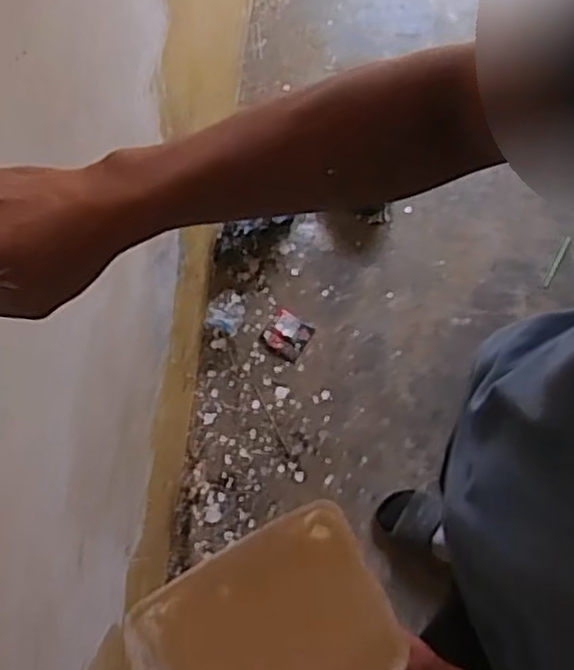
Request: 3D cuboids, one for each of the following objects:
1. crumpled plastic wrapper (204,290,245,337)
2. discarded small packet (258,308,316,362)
[{"bbox_3d":[-0.127,-0.052,1.536,0.074,0.044,0.089,20,76,11],"label":"crumpled plastic wrapper"},{"bbox_3d":[0.002,-0.001,1.533,0.088,0.013,0.089,31,78,13],"label":"discarded small packet"}]

